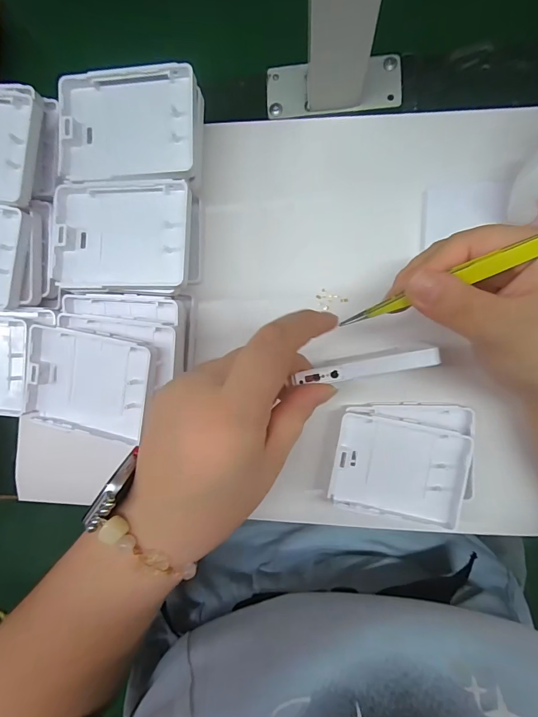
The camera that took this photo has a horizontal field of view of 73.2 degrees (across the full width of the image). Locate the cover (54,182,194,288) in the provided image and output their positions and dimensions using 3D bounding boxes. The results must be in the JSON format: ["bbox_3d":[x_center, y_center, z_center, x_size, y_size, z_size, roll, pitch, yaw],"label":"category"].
[{"bbox_3d":[-0.093,-0.077,0.229,0.089,0.010,0.063,1,89,6],"label":"cover"}]

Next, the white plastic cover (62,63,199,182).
[{"bbox_3d":[-0.089,-0.148,0.229,0.086,0.011,0.068,1,89,6],"label":"white plastic cover"}]

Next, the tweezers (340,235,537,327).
[{"bbox_3d":[0.098,-0.041,0.175,0.128,0.006,0.009,-22,86,14],"label":"tweezers"}]

